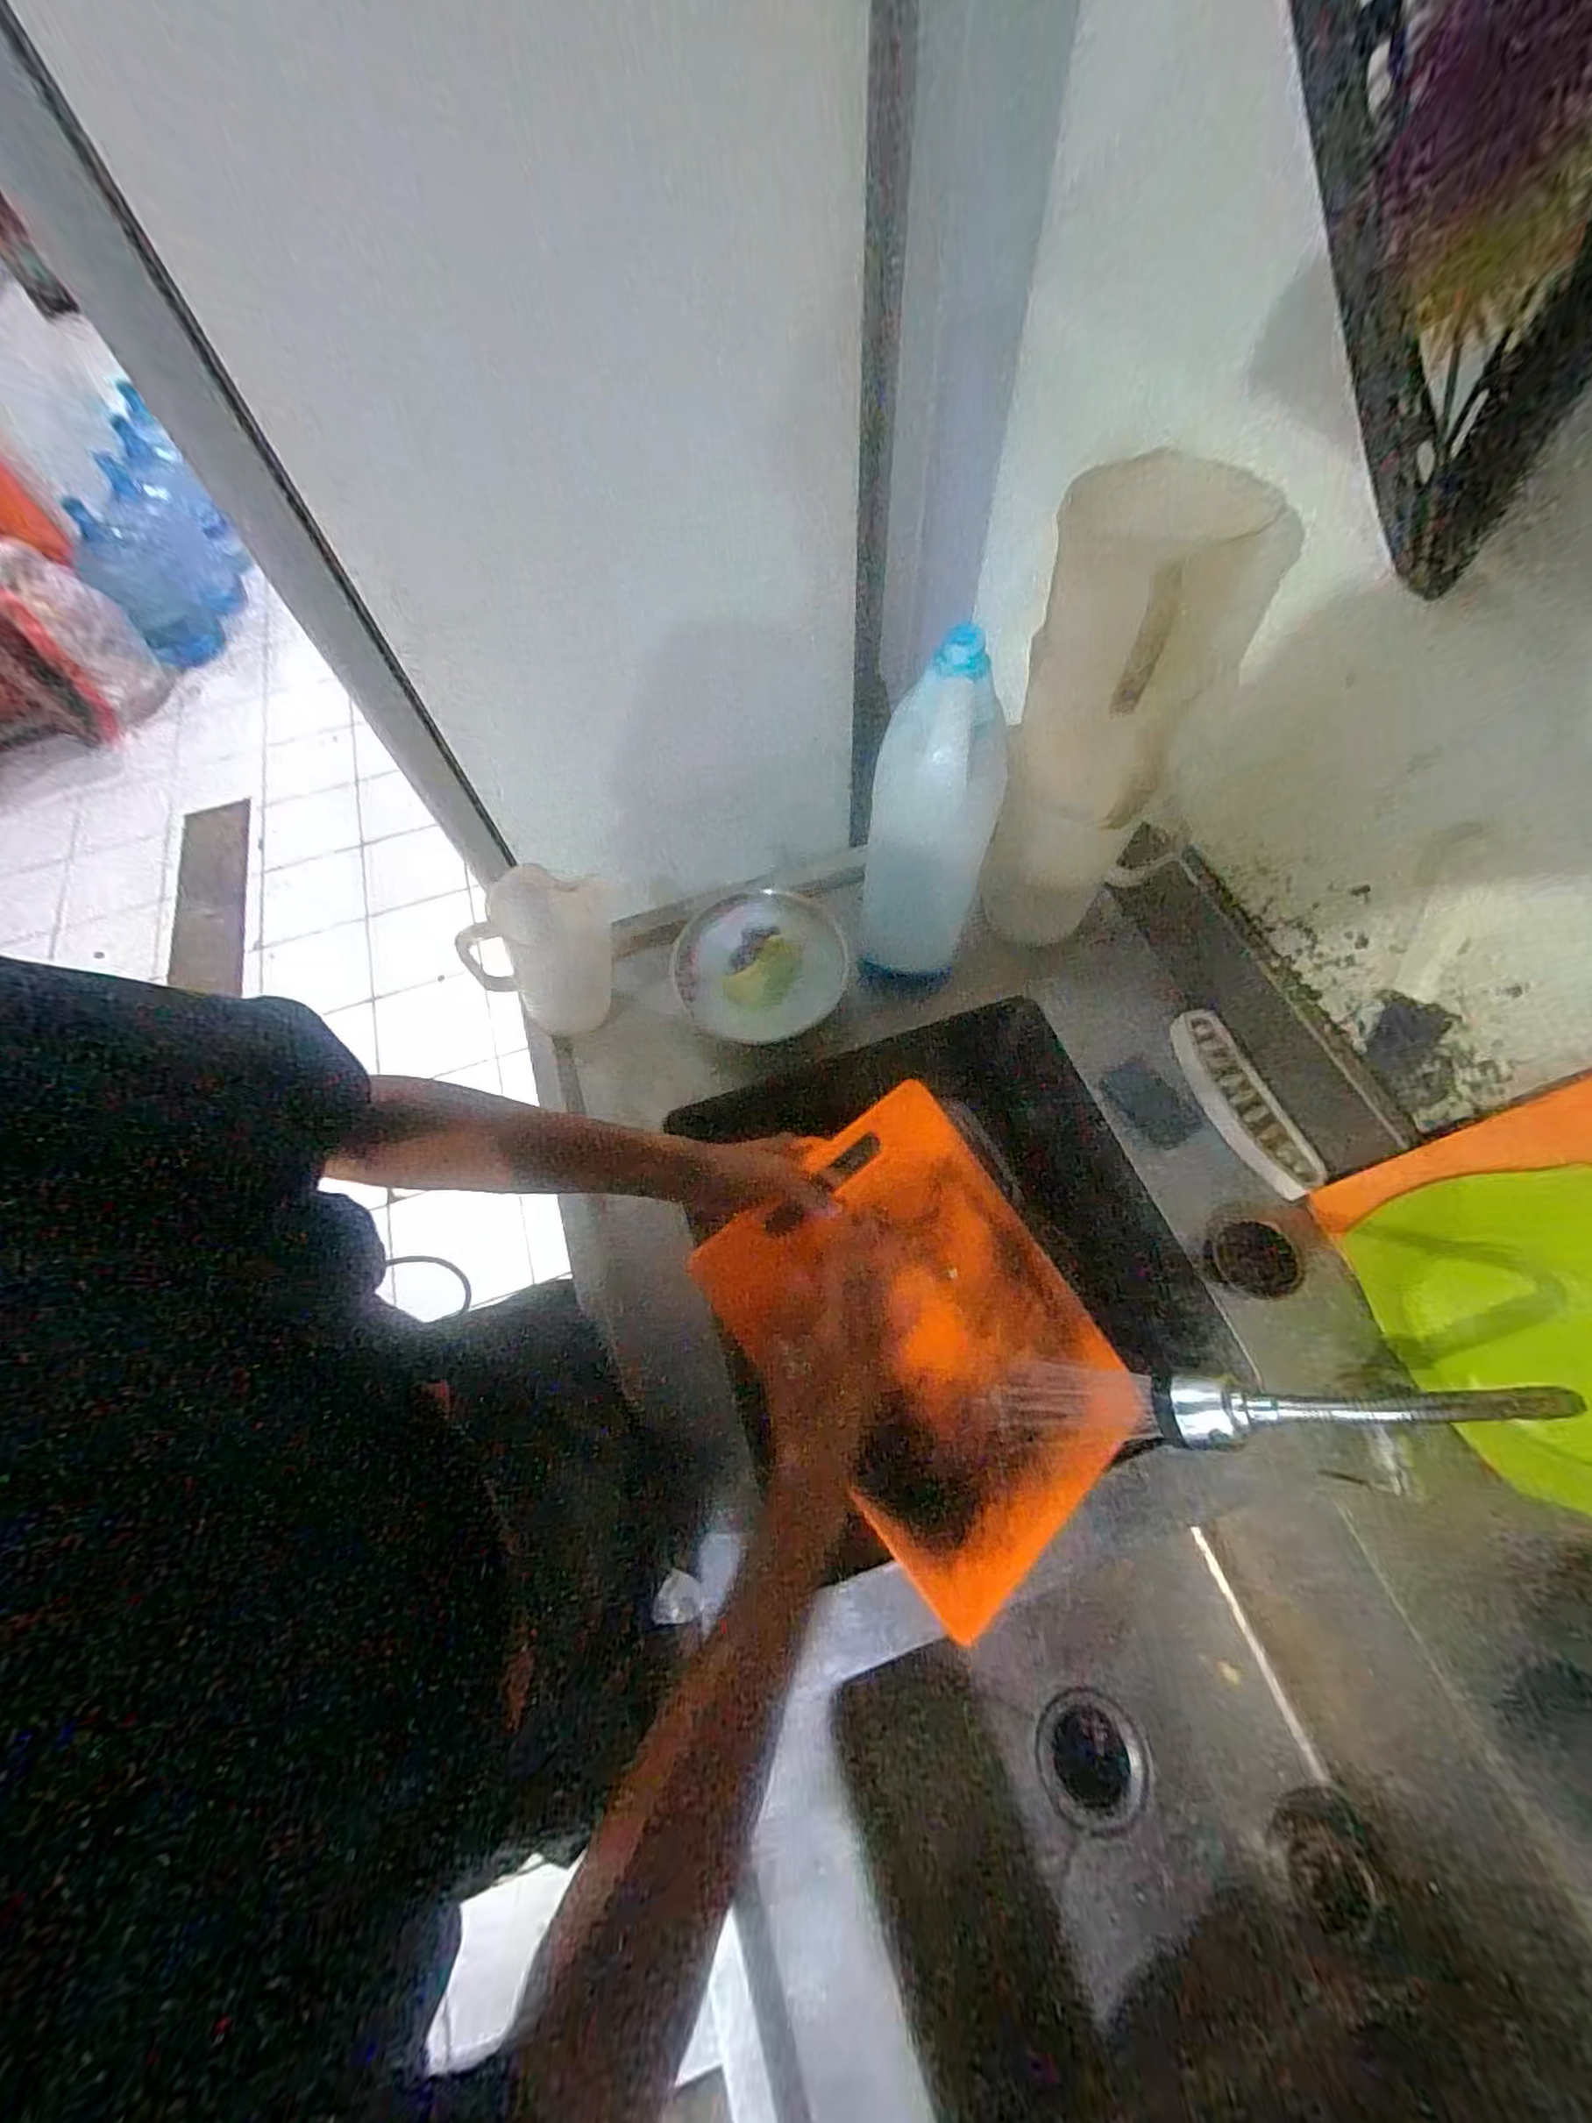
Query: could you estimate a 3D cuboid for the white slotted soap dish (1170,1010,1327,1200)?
[{"bbox_3d":[0.462,0.040,0.702,0.062,0.020,0.204,-18,65,-5],"label":"white slotted soap dish"}]

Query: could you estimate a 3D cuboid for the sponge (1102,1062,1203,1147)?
[{"bbox_3d":[0.382,0.045,0.727,0.056,0.016,0.098,-32,67,-11],"label":"sponge"}]

